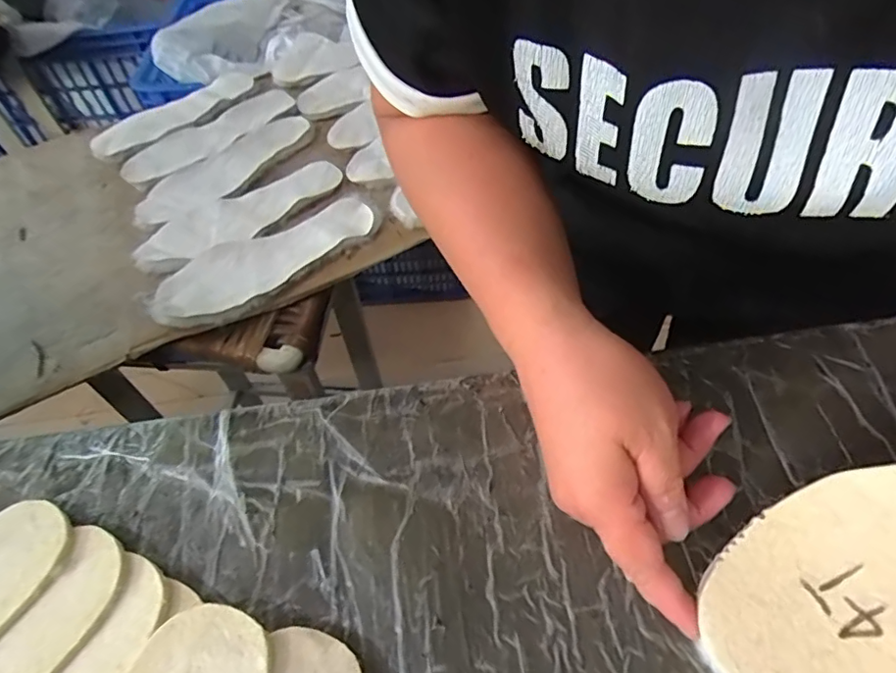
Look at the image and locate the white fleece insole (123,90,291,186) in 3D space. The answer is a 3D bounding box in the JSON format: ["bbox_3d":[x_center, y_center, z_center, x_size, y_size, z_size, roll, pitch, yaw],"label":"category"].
[{"bbox_3d":[-0.343,-0.297,0.803,0.088,0.010,0.278,33,57,20],"label":"white fleece insole"}]

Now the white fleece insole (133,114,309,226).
[{"bbox_3d":[-0.299,-0.234,0.752,0.085,0.012,0.282,30,57,22],"label":"white fleece insole"}]

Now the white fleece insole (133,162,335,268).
[{"bbox_3d":[-0.256,-0.160,0.691,0.269,0.015,0.084,-37,60,-21],"label":"white fleece insole"}]

